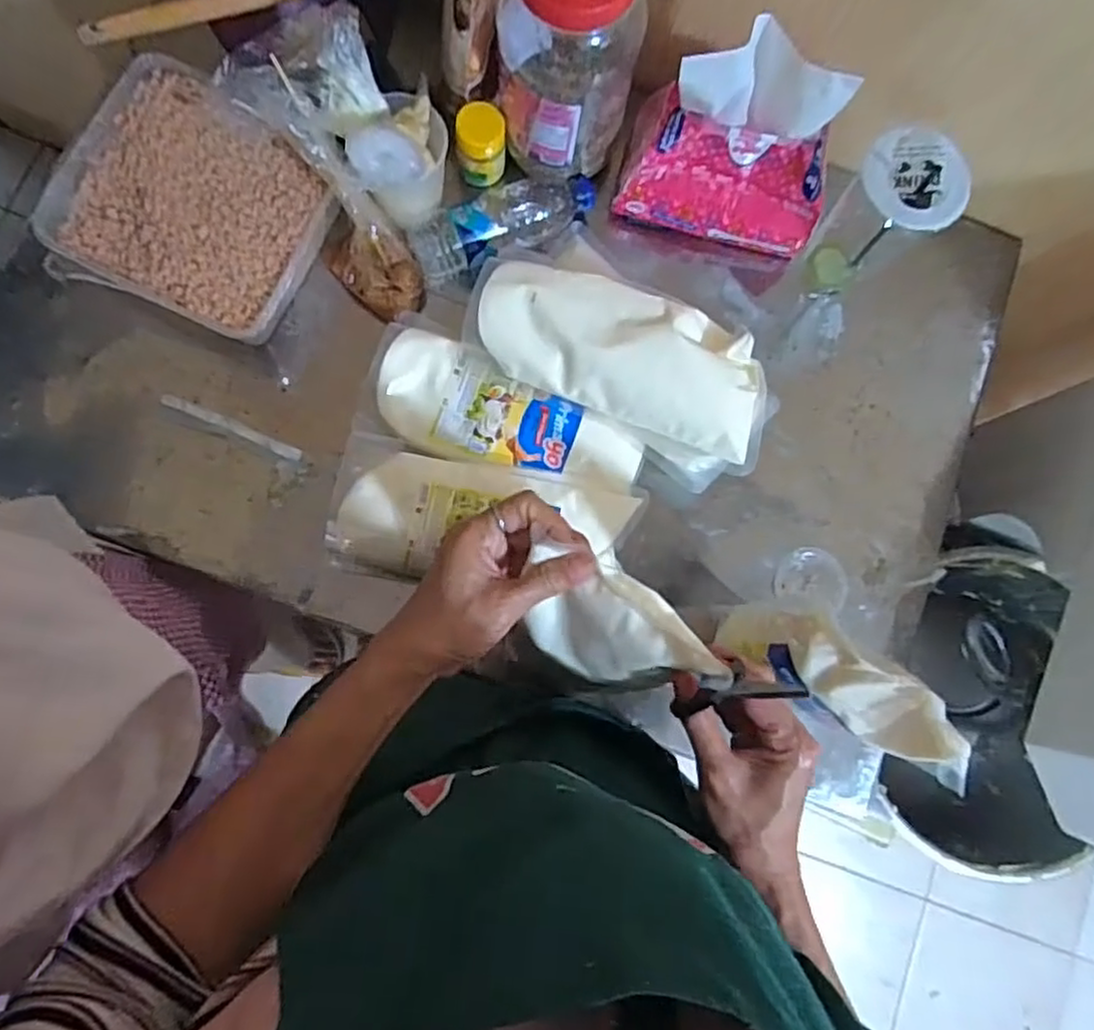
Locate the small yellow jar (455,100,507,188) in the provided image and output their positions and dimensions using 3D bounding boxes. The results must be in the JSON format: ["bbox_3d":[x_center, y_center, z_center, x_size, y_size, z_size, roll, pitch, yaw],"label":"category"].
[{"bbox_3d":[-0.061,-0.343,0.661,0.044,0.073,0.040,1,82,-4],"label":"small yellow jar"}]

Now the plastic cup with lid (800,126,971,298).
[{"bbox_3d":[0.287,-0.255,0.630,0.080,0.158,0.082,1,82,-4],"label":"plastic cup with lid"}]

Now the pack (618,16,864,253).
[{"bbox_3d":[0.167,-0.321,0.611,0.174,0.164,0.083,14,81,-2],"label":"pack"}]

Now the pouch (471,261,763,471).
[{"bbox_3d":[0.067,-0.140,0.598,0.259,0.053,0.115,23,81,0],"label":"pouch"}]

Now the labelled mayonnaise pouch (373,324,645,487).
[{"bbox_3d":[-0.033,-0.080,0.622,0.241,0.048,0.093,19,81,-1],"label":"labelled mayonnaise pouch"}]

